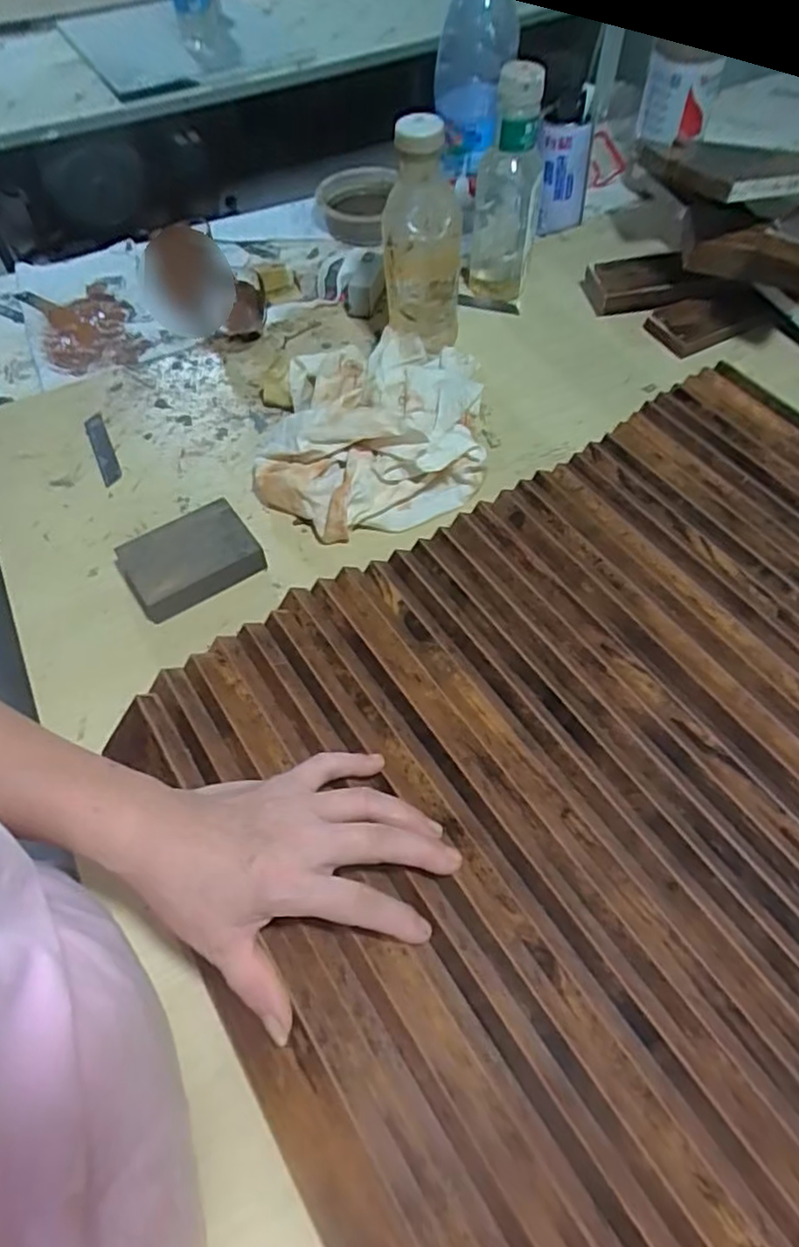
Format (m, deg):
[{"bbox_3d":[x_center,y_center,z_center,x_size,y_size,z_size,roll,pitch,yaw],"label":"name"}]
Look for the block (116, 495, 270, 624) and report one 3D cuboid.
[{"bbox_3d":[-0.169,-0.055,0.543,0.101,0.025,0.072,-31,62,-17],"label":"block"}]

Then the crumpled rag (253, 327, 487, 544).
[{"bbox_3d":[-0.025,-0.182,0.601,0.197,0.069,0.225,1,57,2],"label":"crumpled rag"}]

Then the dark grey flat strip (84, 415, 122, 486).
[{"bbox_3d":[-0.276,-0.161,0.630,0.018,0.005,0.082,-26,68,-4],"label":"dark grey flat strip"}]

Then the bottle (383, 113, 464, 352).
[{"bbox_3d":[0.020,-0.339,0.618,0.070,0.197,0.060,-4,58,-1],"label":"bottle"}]

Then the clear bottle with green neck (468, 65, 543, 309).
[{"bbox_3d":[0.107,-0.429,0.672,0.067,0.199,0.053,8,58,7],"label":"clear bottle with green neck"}]

